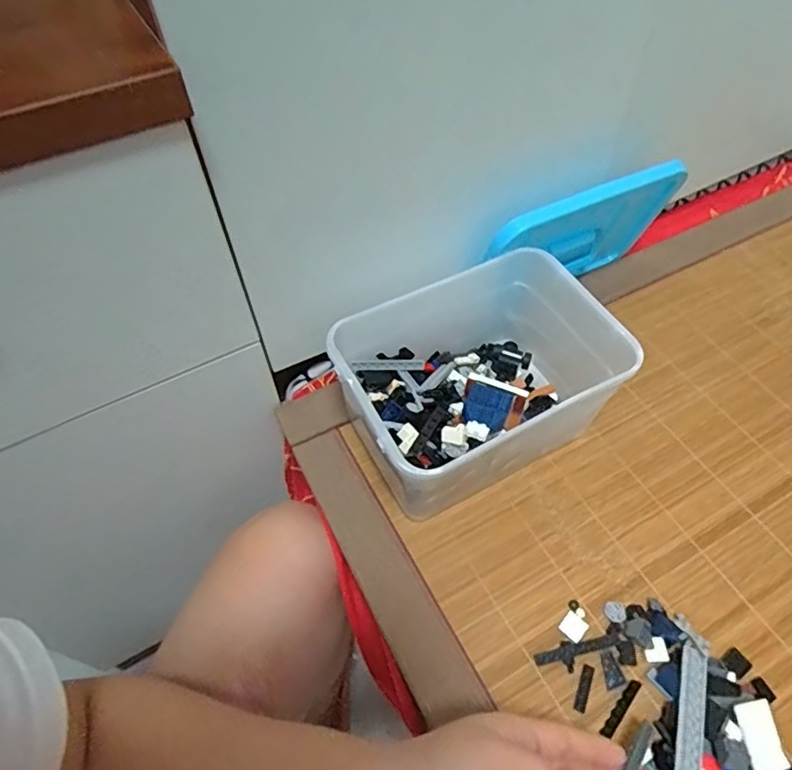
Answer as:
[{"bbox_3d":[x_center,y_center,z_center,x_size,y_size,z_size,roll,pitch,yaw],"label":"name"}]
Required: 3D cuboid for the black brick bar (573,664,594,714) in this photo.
[{"bbox_3d":[0.133,0.215,0.390,0.009,0.004,0.031,20,57,15],"label":"black brick bar"}]

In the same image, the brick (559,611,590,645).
[{"bbox_3d":[0.134,0.182,0.414,0.017,0.004,0.018,37,62,24],"label":"brick"}]

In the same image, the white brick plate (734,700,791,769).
[{"bbox_3d":[0.240,0.230,0.360,0.030,0.004,0.040,3,60,-16],"label":"white brick plate"}]

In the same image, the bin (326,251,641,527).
[{"bbox_3d":[0.067,0.003,0.469,0.212,0.121,0.147,-25,57,-16],"label":"bin"}]

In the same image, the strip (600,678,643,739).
[{"bbox_3d":[0.156,0.224,0.382,0.008,0.006,0.043,38,63,25],"label":"strip"}]

